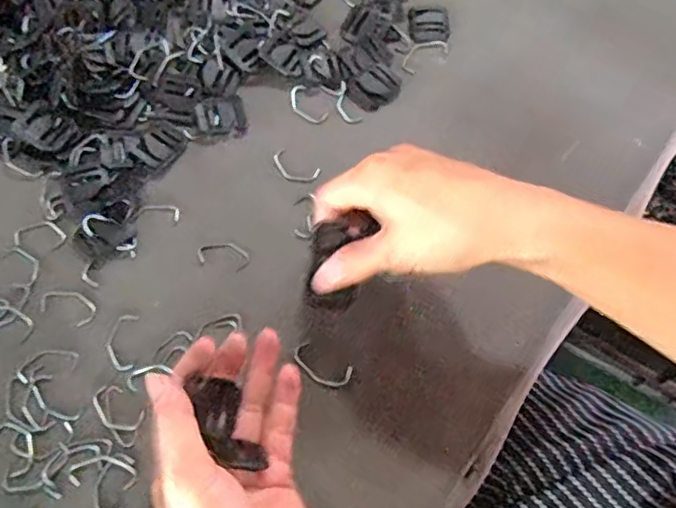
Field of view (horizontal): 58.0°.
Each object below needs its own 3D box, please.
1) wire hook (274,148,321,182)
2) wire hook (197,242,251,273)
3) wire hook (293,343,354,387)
[{"bbox_3d":[-0.031,-0.060,0.420,0.034,0.004,0.021,27,68,9],"label":"wire hook"},{"bbox_3d":[-0.073,0.000,0.391,0.034,0.004,0.018,15,66,4],"label":"wire hook"},{"bbox_3d":[-0.010,0.068,0.365,0.037,0.005,0.017,25,68,8],"label":"wire hook"}]

